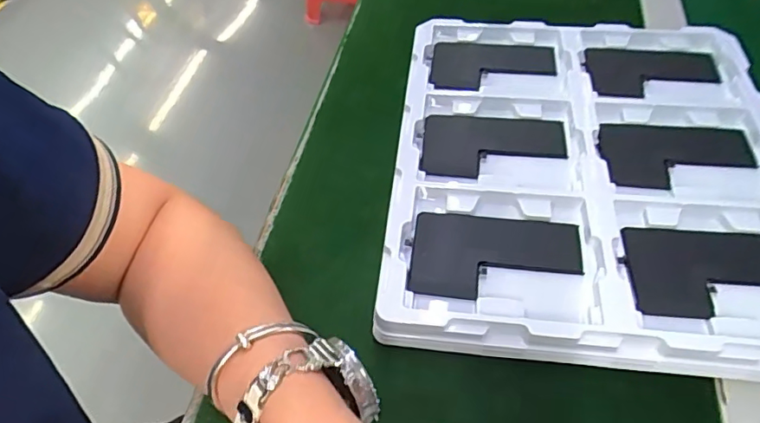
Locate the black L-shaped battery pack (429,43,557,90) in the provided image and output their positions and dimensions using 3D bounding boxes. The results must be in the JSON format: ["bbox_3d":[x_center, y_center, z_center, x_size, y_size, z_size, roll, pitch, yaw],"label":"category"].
[{"bbox_3d":[0.096,-0.125,0.463,0.103,0.011,0.072,3,53,6],"label":"black L-shaped battery pack"}]

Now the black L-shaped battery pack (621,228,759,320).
[{"bbox_3d":[0.207,0.038,0.331,0.105,0.004,0.062,3,53,6],"label":"black L-shaped battery pack"}]

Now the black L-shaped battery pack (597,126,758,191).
[{"bbox_3d":[0.213,-0.044,0.391,0.109,0.008,0.062,-6,53,-1],"label":"black L-shaped battery pack"}]

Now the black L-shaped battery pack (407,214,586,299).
[{"bbox_3d":[0.073,0.029,0.345,0.105,0.008,0.065,6,53,8],"label":"black L-shaped battery pack"}]

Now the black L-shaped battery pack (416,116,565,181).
[{"bbox_3d":[0.084,-0.047,0.407,0.104,0.008,0.068,6,53,8],"label":"black L-shaped battery pack"}]

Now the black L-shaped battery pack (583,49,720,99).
[{"bbox_3d":[0.224,-0.117,0.448,0.107,0.012,0.067,-2,53,2],"label":"black L-shaped battery pack"}]

